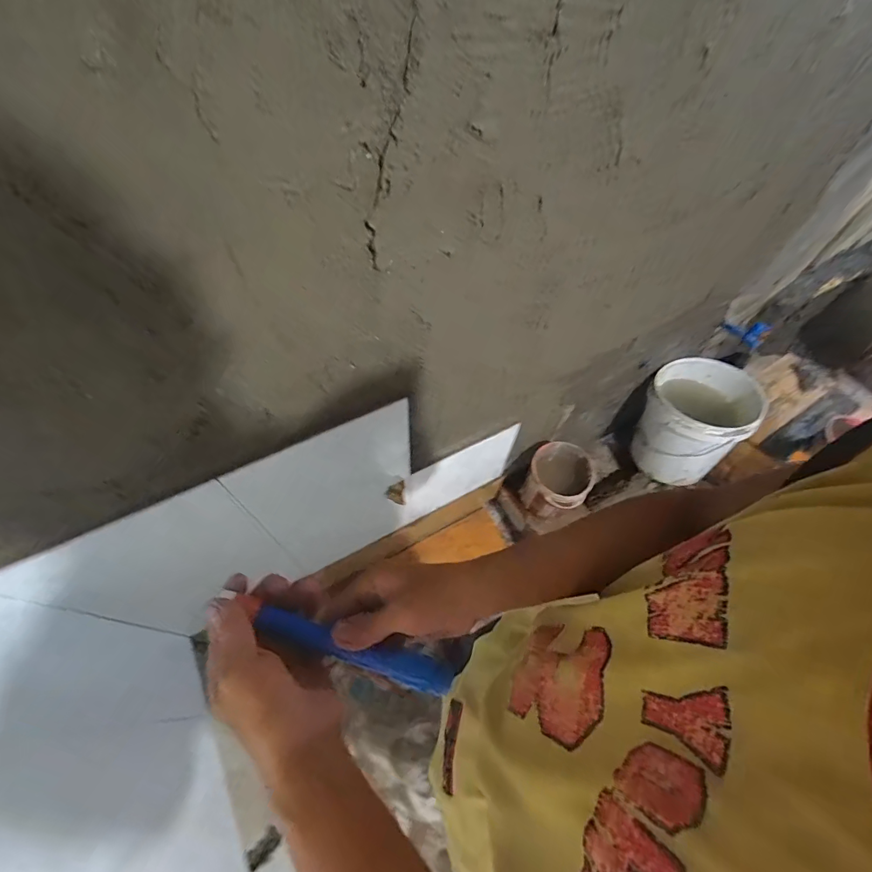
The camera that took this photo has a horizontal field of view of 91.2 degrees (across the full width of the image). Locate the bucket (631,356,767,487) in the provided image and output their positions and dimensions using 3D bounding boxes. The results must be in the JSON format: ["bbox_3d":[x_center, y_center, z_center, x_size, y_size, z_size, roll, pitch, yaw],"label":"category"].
[{"bbox_3d":[0.799,-0.057,1.380,0.282,0.302,0.344,35,63,17],"label":"bucket"}]

